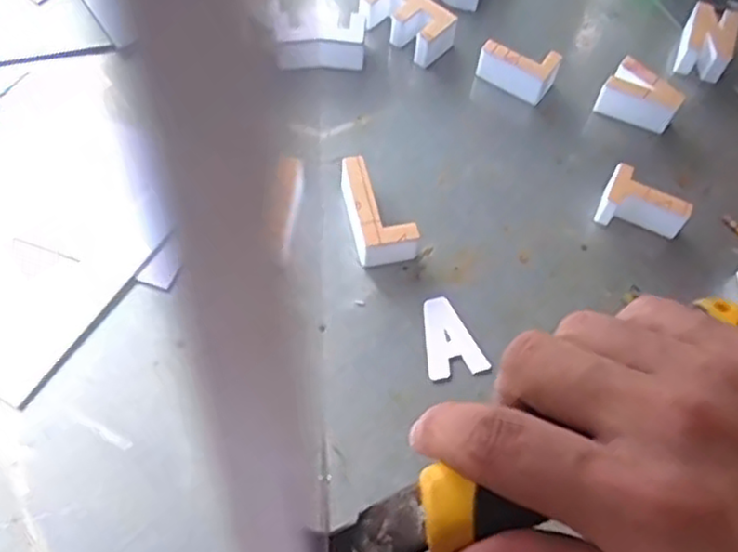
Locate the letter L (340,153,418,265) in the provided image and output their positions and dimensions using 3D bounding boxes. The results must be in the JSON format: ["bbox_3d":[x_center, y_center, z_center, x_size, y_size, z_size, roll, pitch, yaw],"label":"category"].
[{"bbox_3d":[0.009,-0.071,0.725,0.058,0.045,0.112,-13,64,-10],"label":"letter L"}]

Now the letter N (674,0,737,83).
[{"bbox_3d":[0.420,-0.290,0.883,0.061,0.048,0.086,24,64,9],"label":"letter N"}]

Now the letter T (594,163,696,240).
[{"bbox_3d":[0.283,-0.067,0.740,0.087,0.047,0.050,32,66,12],"label":"letter T"}]

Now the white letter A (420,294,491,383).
[{"bbox_3d":[0.077,0.058,0.683,0.054,0.007,0.083,-10,64,-8],"label":"white letter A"}]

